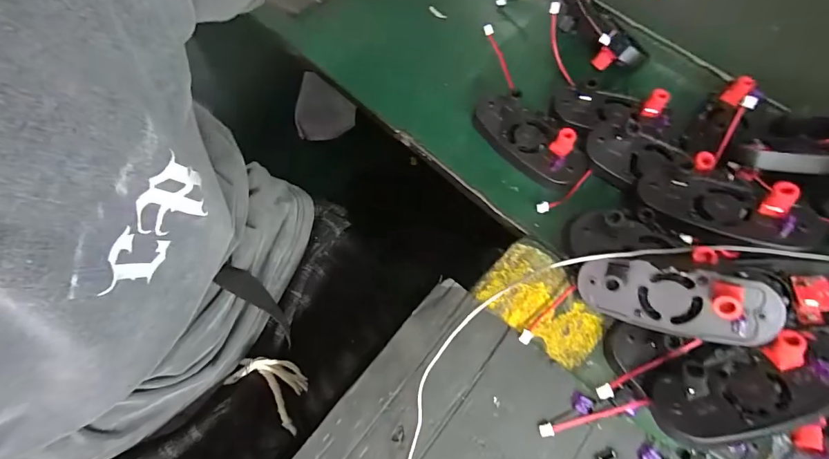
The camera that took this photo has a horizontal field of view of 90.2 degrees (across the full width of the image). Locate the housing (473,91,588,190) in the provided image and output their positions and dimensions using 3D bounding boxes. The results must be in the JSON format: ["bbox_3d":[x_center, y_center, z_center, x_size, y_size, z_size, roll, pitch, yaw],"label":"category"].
[{"bbox_3d":[0.105,-0.082,0.381,0.050,0.023,0.114,-36,71,-15],"label":"housing"}]

